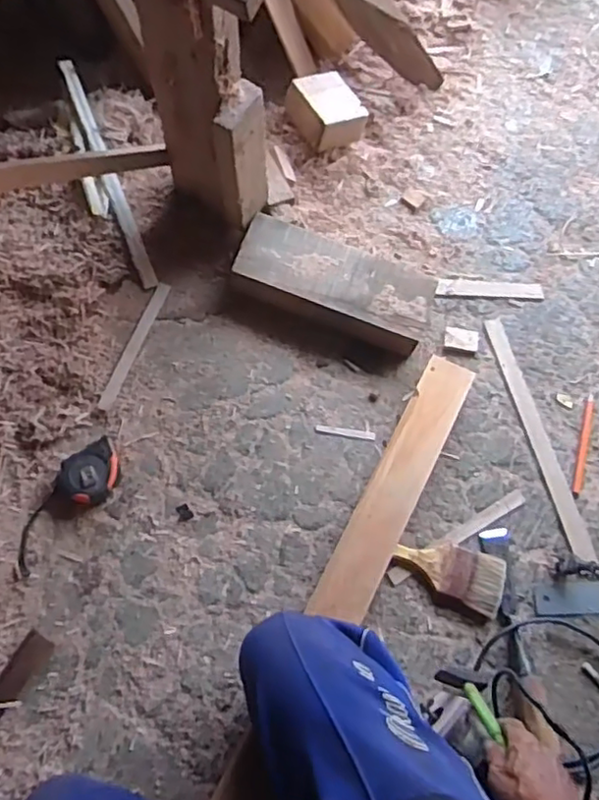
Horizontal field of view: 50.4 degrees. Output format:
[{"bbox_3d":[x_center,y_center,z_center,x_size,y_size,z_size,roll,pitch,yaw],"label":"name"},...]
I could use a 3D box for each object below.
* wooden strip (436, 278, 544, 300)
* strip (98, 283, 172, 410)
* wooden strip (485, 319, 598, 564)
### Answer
[{"bbox_3d":[0.320,-0.187,1.064,0.179,0.009,0.030,0,66,-2],"label":"wooden strip"},{"bbox_3d":[-0.253,-0.085,0.979,0.021,0.013,0.224,19,67,7],"label":"strip"},{"bbox_3d":[0.360,0.050,0.973,0.030,0.009,0.396,-12,67,-7],"label":"wooden strip"}]

